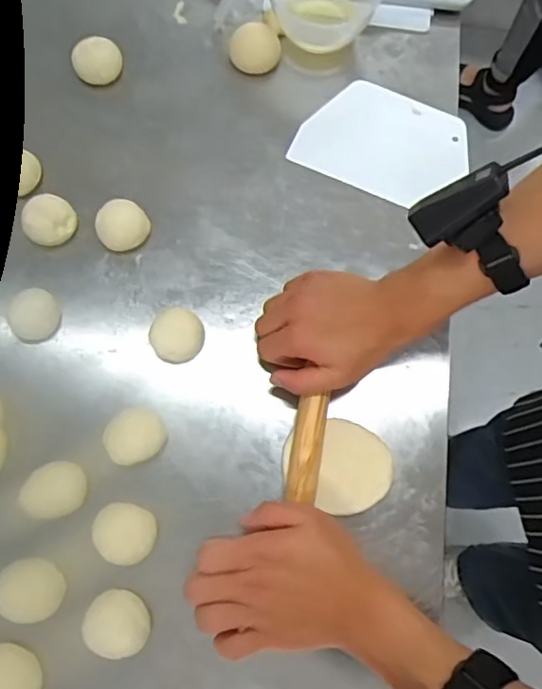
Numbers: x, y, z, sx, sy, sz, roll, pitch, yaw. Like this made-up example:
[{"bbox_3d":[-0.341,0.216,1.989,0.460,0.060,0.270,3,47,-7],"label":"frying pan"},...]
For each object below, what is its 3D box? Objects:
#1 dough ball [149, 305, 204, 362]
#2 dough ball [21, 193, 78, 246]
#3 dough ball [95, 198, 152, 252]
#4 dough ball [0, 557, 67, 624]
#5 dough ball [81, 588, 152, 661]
[{"bbox_3d":[-0.086,-0.007,0.522,0.047,0.026,0.048,0,76,0],"label":"dough ball"},{"bbox_3d":[-0.211,-0.119,0.537,0.048,0.037,0.038,-38,80,-11],"label":"dough ball"},{"bbox_3d":[-0.147,-0.118,0.551,0.049,0.022,0.045,0,76,0],"label":"dough ball"},{"bbox_3d":[-0.199,0.202,0.460,0.049,0.018,0.050,0,76,0],"label":"dough ball"},{"bbox_3d":[-0.124,0.227,0.456,0.053,0.023,0.046,20,77,5],"label":"dough ball"}]

